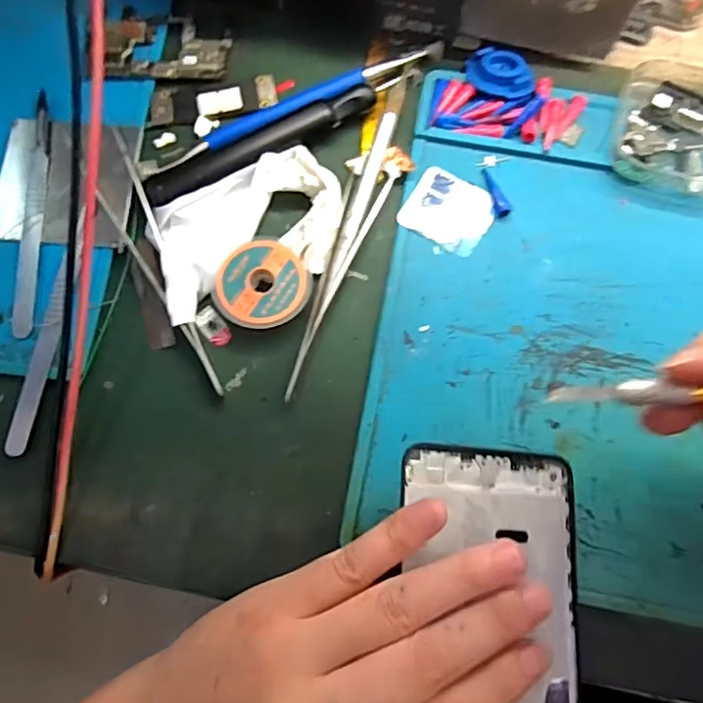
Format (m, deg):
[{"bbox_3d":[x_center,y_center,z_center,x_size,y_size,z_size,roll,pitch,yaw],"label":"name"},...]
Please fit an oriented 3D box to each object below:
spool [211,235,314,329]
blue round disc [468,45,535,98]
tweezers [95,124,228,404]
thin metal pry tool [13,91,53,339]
[{"bbox_3d":[-0.042,-0.033,0.278,0.045,0.006,0.045,0,77,0],"label":"spool"},{"bbox_3d":[0.077,-0.143,0.304,0.035,0.005,0.027,21,78,5],"label":"blue round disc"},{"bbox_3d":[-0.096,-0.042,0.281,0.023,0.011,0.143,-24,79,-5],"label":"tweezers"},{"bbox_3d":[-0.155,-0.069,0.288,0.010,0.004,0.125,-1,77,0],"label":"thin metal pry tool"}]

